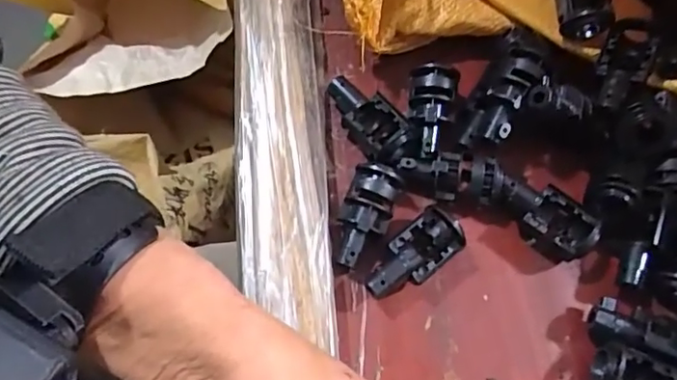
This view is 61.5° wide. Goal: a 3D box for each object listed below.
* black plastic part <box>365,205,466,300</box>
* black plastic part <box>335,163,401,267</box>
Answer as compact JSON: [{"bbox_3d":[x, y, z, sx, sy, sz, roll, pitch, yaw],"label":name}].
[{"bbox_3d":[0.036,0.034,0.281,0.052,0.023,0.025,-38,74,-14],"label":"black plastic part"},{"bbox_3d":[0.013,0.013,0.285,0.025,0.021,0.051,23,71,6],"label":"black plastic part"}]

